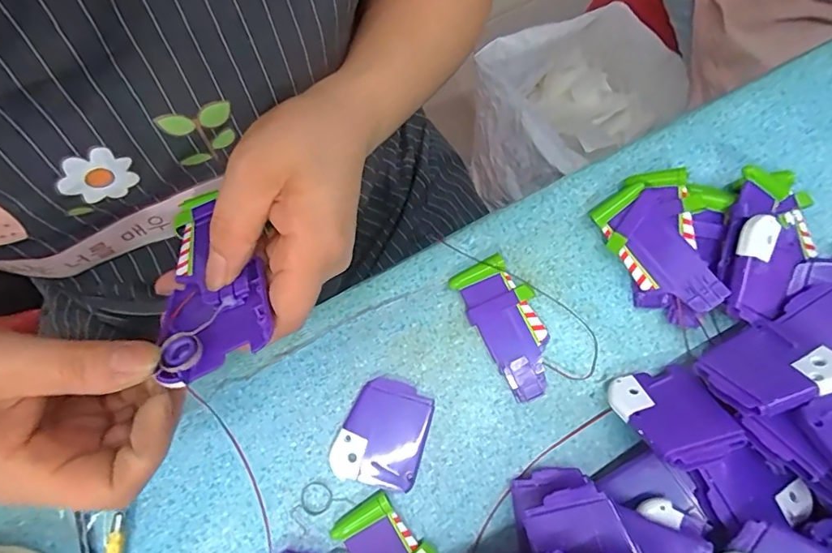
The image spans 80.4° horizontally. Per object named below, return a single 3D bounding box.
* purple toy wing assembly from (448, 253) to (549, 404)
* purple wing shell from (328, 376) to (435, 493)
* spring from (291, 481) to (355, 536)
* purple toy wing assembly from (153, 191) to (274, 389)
[{"bbox_3d":[0.061,0.031,0.314,0.041,0.013,0.088,-29,77,-7],"label":"purple toy wing assembly"},{"bbox_3d":[-0.019,0.095,0.300,0.052,0.008,0.062,17,76,5],"label":"purple wing shell"},{"bbox_3d":[-0.058,0.135,0.293,0.033,0.004,0.023,-33,77,-8],"label":"spring"},{"bbox_3d":[-0.104,-0.001,0.241,0.050,0.013,0.112,-27,49,-6],"label":"purple toy wing assembly"}]

